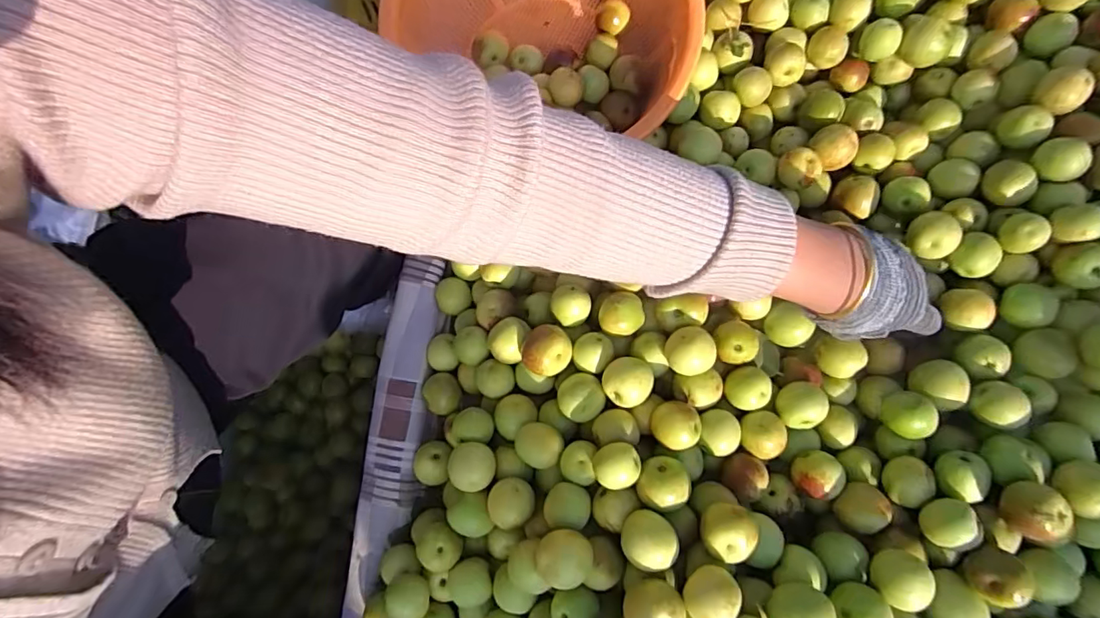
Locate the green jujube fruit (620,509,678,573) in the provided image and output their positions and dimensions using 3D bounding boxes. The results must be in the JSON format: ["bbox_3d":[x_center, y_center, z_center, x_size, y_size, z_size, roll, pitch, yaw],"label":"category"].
[{"bbox_3d":[0.063,0.147,0.335,0.034,0.026,0.034,9,74,5],"label":"green jujube fruit"}]

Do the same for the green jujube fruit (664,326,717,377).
[{"bbox_3d":[0.098,0.030,0.370,0.032,0.025,0.032,5,74,4],"label":"green jujube fruit"}]

